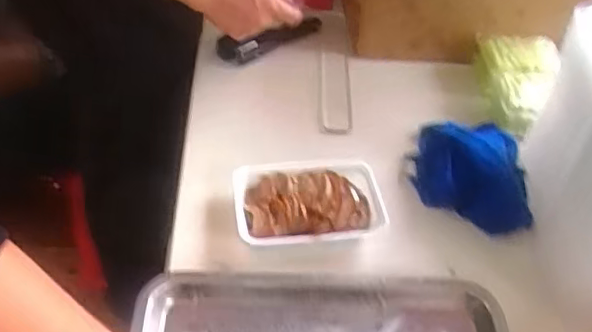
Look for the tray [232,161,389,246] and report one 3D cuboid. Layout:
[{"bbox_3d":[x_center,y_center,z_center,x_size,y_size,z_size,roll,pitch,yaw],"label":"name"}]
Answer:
[{"bbox_3d":[0.014,0.041,0.681,0.167,0.037,0.119,-4,46,-9],"label":"tray"}]

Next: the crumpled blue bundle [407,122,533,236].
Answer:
[{"bbox_3d":[0.208,0.004,0.710,0.124,0.058,0.143,5,45,0],"label":"crumpled blue bundle"}]

